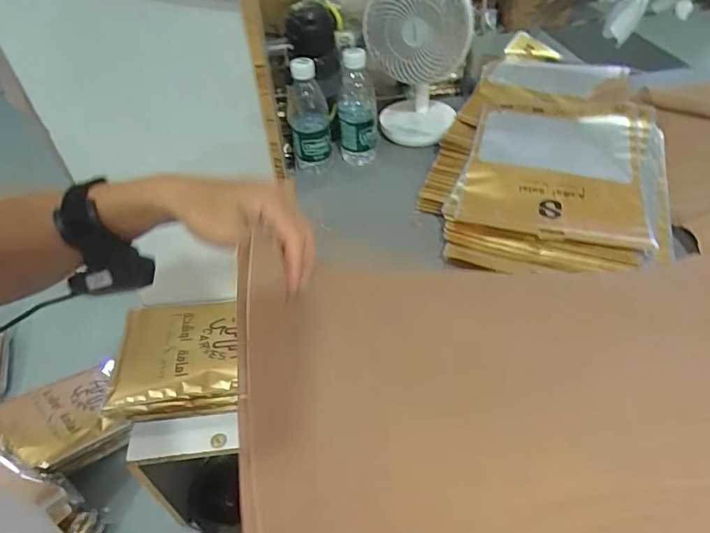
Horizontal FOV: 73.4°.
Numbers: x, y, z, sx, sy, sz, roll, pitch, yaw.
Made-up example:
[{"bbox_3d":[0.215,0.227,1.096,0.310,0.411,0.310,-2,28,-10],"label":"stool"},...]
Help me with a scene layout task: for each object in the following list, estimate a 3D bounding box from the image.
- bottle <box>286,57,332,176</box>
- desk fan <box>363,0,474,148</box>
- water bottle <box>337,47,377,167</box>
[{"bbox_3d":[-0.073,-0.236,0.739,0.062,0.173,0.070,-10,45,-3],"label":"bottle"},{"bbox_3d":[0.098,-0.338,0.758,0.166,0.228,0.161,1,45,7],"label":"desk fan"},{"bbox_3d":[0.003,-0.252,0.753,0.060,0.173,0.069,-3,45,4],"label":"water bottle"}]

